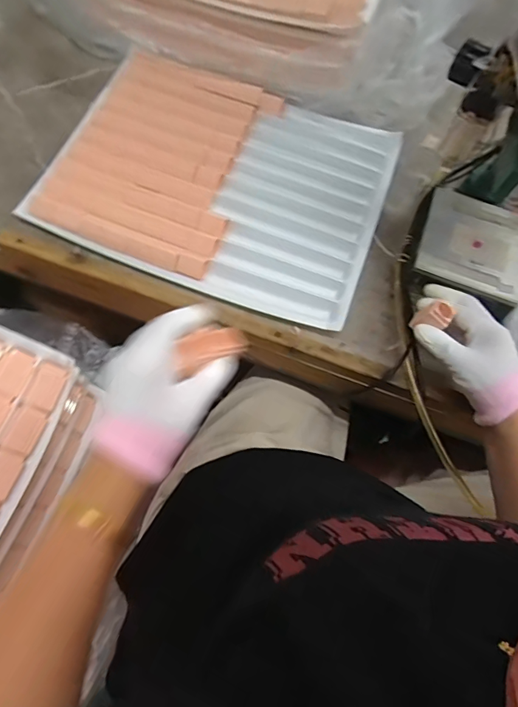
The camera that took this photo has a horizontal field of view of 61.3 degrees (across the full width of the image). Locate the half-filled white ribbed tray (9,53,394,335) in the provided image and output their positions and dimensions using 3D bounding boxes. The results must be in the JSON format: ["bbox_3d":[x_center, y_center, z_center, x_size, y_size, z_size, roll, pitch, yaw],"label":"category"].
[{"bbox_3d":[-0.039,-0.213,0.521,0.367,0.031,0.287,21,70,2],"label":"half-filled white ribbed tray"}]

